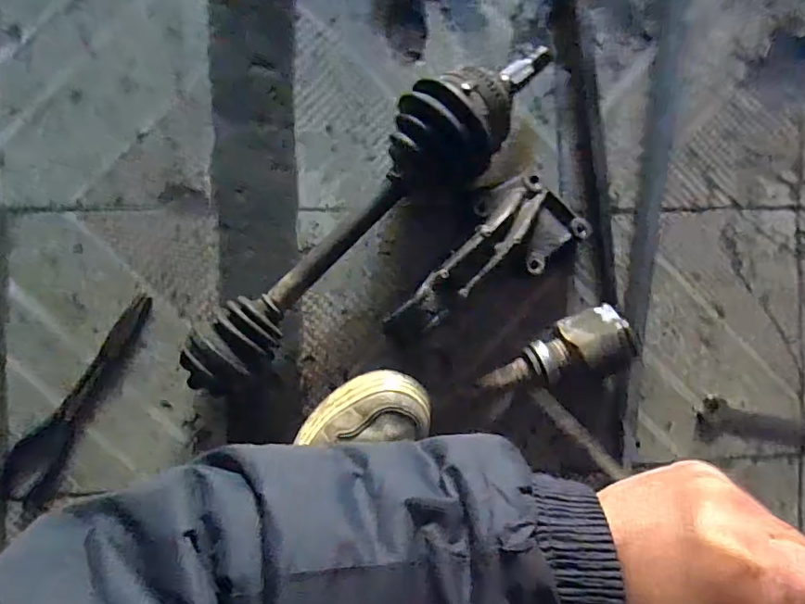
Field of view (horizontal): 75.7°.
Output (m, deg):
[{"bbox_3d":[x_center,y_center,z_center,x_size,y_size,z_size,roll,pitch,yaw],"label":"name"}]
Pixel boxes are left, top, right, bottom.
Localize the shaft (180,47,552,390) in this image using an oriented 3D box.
[{"bbox_3d":[-0.029,-0.099,0.525,0.495,0.098,0.100,-44,97,-4],"label":"shaft"}]

